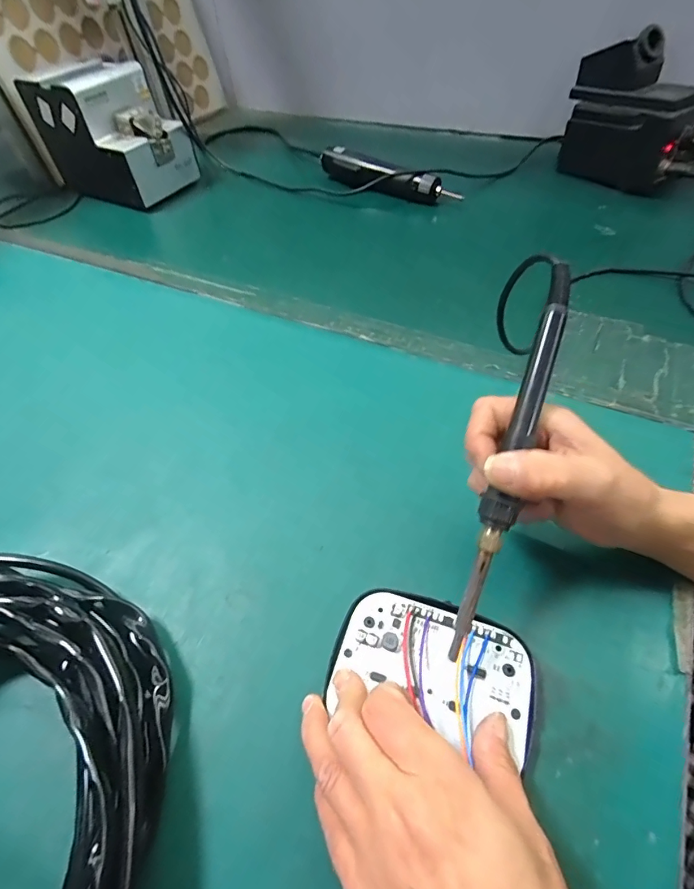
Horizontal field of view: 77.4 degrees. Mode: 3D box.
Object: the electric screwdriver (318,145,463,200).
[{"bbox_3d":[0.054,-0.393,0.634,0.238,0.034,0.035,29,59,24],"label":"electric screwdriver"}]

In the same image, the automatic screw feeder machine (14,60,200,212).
[{"bbox_3d":[-0.350,-0.464,0.652,0.192,0.141,0.126,22,57,20],"label":"automatic screw feeder machine"}]

